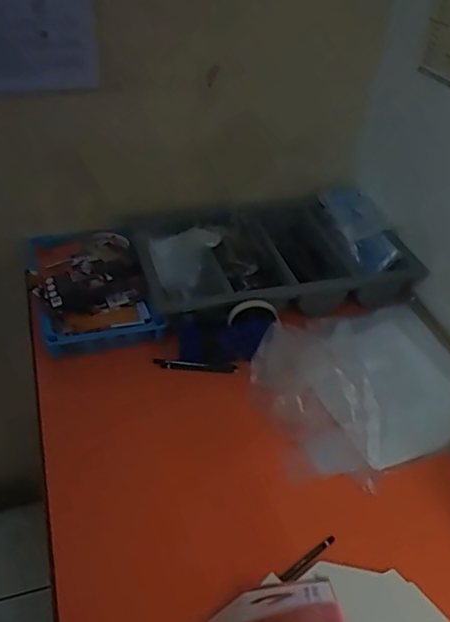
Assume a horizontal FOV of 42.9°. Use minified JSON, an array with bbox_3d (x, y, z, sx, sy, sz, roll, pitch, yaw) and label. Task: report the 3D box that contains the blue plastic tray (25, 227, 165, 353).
[{"bbox_3d":[-0.248,-0.051,1.034,0.196,0.047,0.329,-11,42,-19],"label":"blue plastic tray"}]

